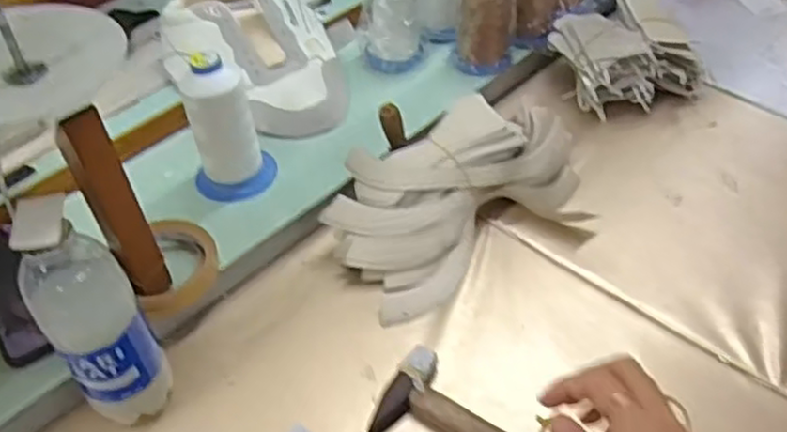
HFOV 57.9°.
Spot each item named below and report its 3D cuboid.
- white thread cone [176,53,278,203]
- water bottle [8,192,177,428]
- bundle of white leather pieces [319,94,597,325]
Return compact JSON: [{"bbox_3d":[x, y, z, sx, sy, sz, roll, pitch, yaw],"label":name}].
[{"bbox_3d":[-0.165,-0.094,0.684,0.079,0.137,0.082,-13,46,-10],"label":"white thread cone"},{"bbox_3d":[-0.209,0.080,0.505,0.065,0.206,0.056,-29,50,-23],"label":"water bottle"},{"bbox_3d":[0.067,-0.031,0.683,0.266,0.068,0.162,-25,49,-19],"label":"bundle of white leather pieces"}]

